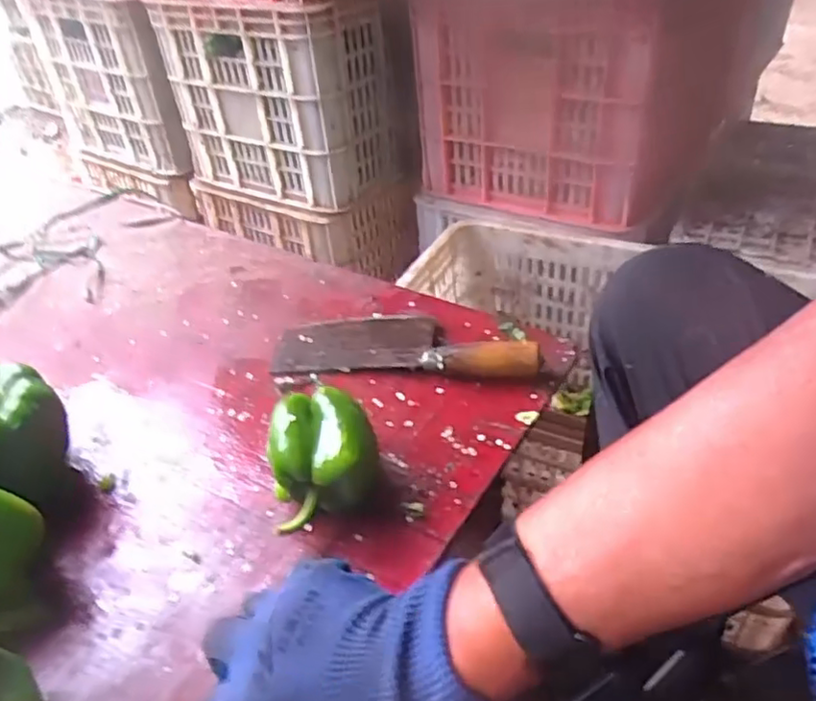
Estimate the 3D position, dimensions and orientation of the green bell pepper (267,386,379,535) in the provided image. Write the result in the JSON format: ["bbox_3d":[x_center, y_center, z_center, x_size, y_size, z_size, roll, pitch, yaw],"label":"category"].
[{"bbox_3d":[-0.063,0.078,0.458,0.080,0.075,0.078,-17,41,-15],"label":"green bell pepper"}]

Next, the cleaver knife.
[{"bbox_3d":[-0.005,-0.014,0.595,0.241,0.035,0.086,3,40,9],"label":"cleaver knife"}]

